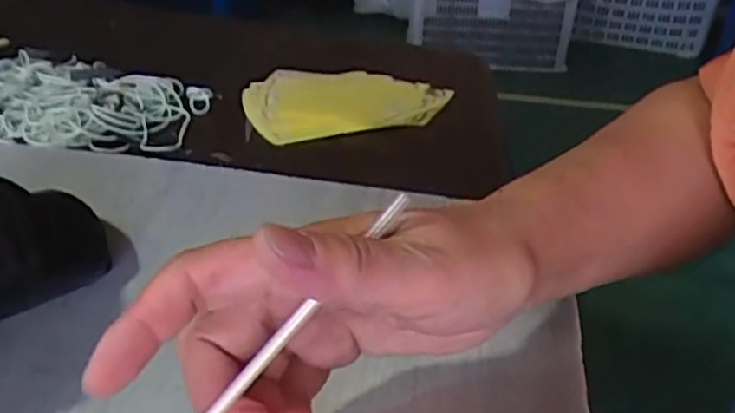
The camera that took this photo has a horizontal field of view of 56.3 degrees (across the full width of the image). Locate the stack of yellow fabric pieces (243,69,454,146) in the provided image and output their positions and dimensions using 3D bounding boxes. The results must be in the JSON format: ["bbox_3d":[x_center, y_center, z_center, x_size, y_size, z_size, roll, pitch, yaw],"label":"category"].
[{"bbox_3d":[-0.021,-0.093,0.575,0.157,0.013,0.108,-12,34,-13],"label":"stack of yellow fabric pieces"}]

